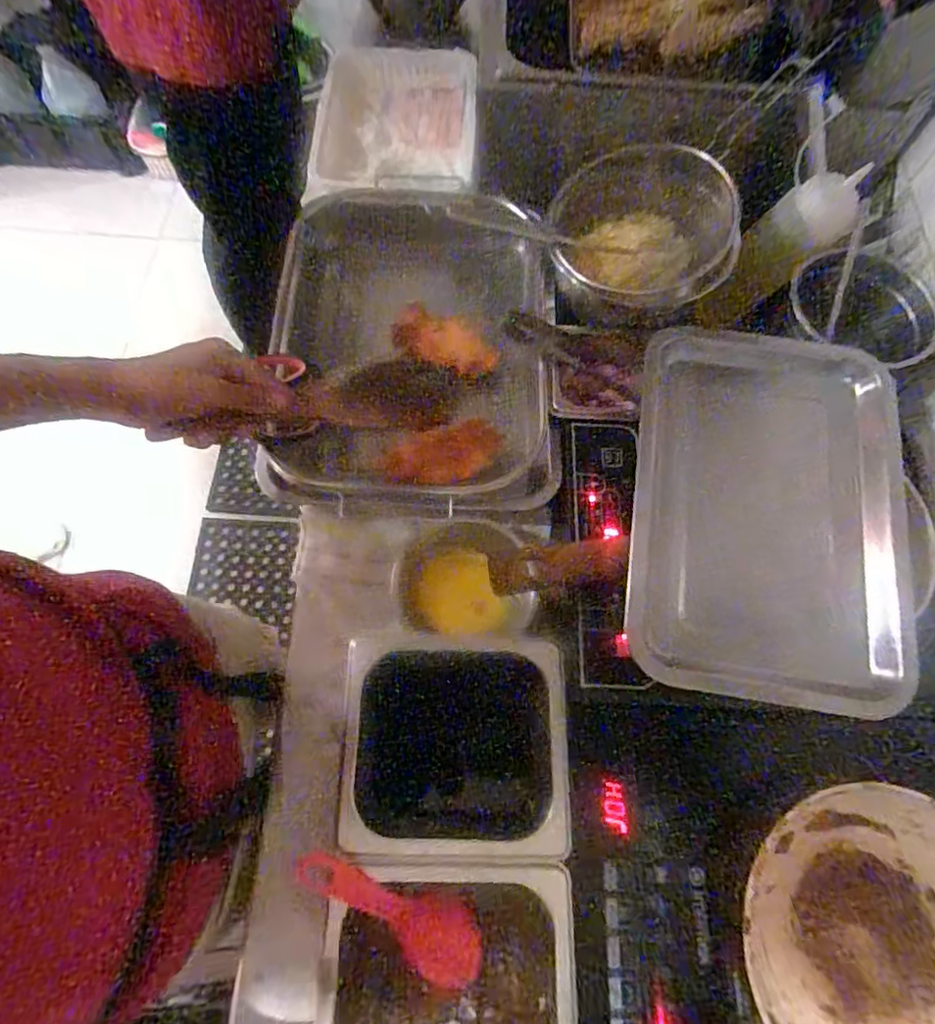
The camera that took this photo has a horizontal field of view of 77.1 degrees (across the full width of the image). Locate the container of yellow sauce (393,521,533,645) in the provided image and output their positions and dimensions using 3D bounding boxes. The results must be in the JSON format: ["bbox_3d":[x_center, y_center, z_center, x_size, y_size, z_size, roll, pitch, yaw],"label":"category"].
[{"bbox_3d":[-0.008,0.062,0.534,0.123,0.050,0.110,0,70,-1],"label":"container of yellow sauce"}]

